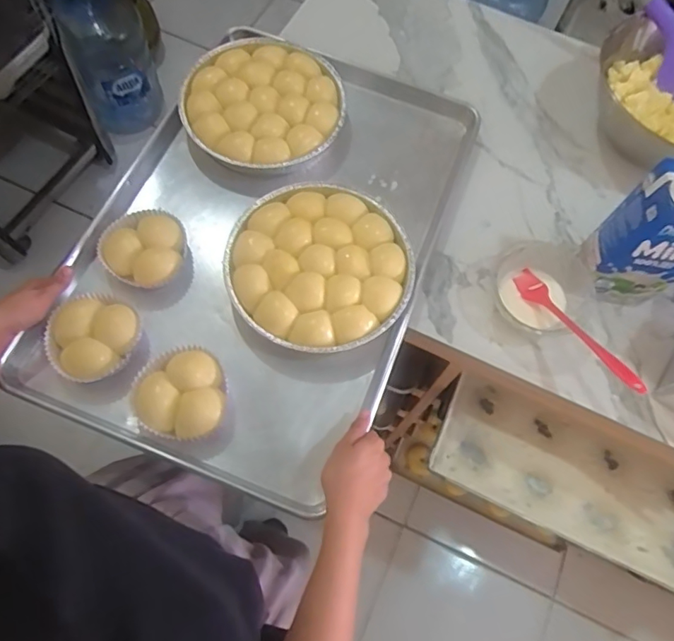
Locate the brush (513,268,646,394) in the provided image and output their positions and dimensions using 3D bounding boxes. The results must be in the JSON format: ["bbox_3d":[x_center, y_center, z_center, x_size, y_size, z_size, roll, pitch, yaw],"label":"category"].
[{"bbox_3d":[0.274,0.009,0.590,0.027,0.016,0.191,-25,54,-13],"label":"brush"}]

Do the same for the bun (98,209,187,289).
[{"bbox_3d":[-0.234,-0.084,0.620,0.094,0.041,0.089,-1,67,-4],"label":"bun"}]

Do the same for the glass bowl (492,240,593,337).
[{"bbox_3d":[0.251,-0.040,0.629,0.109,0.048,0.112,1,66,-3],"label":"glass bowl"}]

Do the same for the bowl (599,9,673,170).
[{"bbox_3d":[0.497,-0.323,0.733,0.223,0.126,0.223,1,66,-3],"label":"bowl"}]

